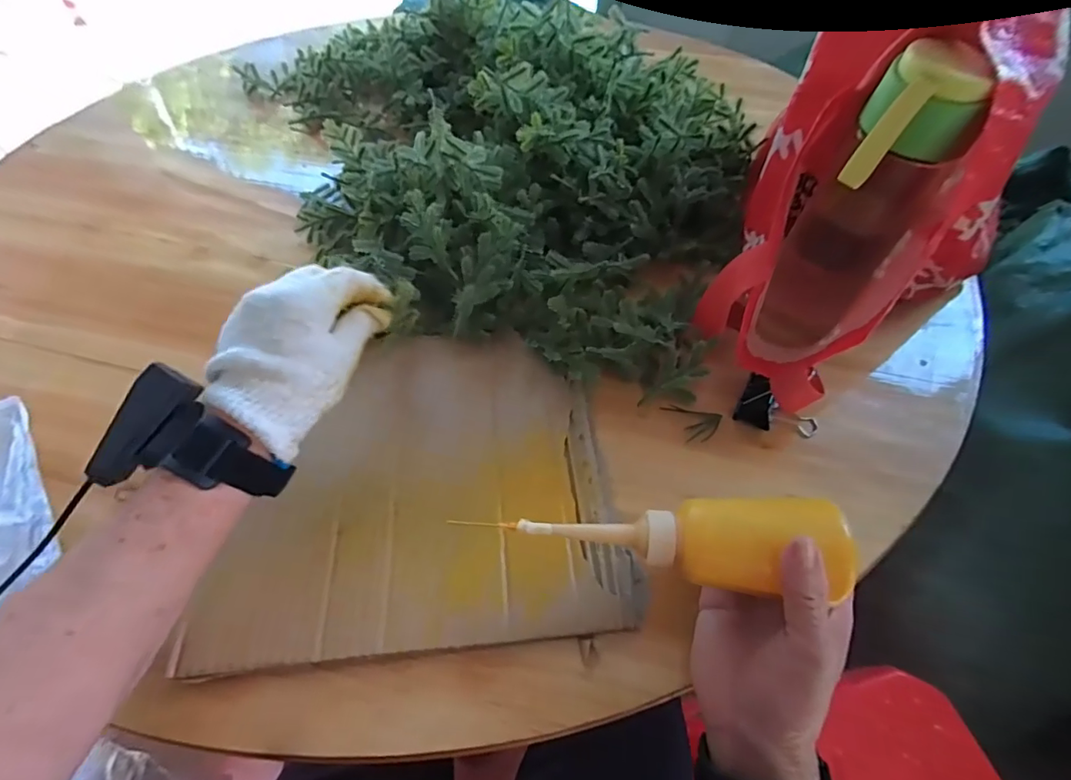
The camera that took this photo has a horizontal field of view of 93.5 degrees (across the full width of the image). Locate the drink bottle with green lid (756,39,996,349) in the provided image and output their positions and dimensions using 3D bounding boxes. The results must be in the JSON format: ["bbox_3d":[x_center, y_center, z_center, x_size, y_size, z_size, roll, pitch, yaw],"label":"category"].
[{"bbox_3d":[0.230,-0.112,0.365,0.078,0.215,0.069,30,59,21],"label":"drink bottle with green lid"}]

